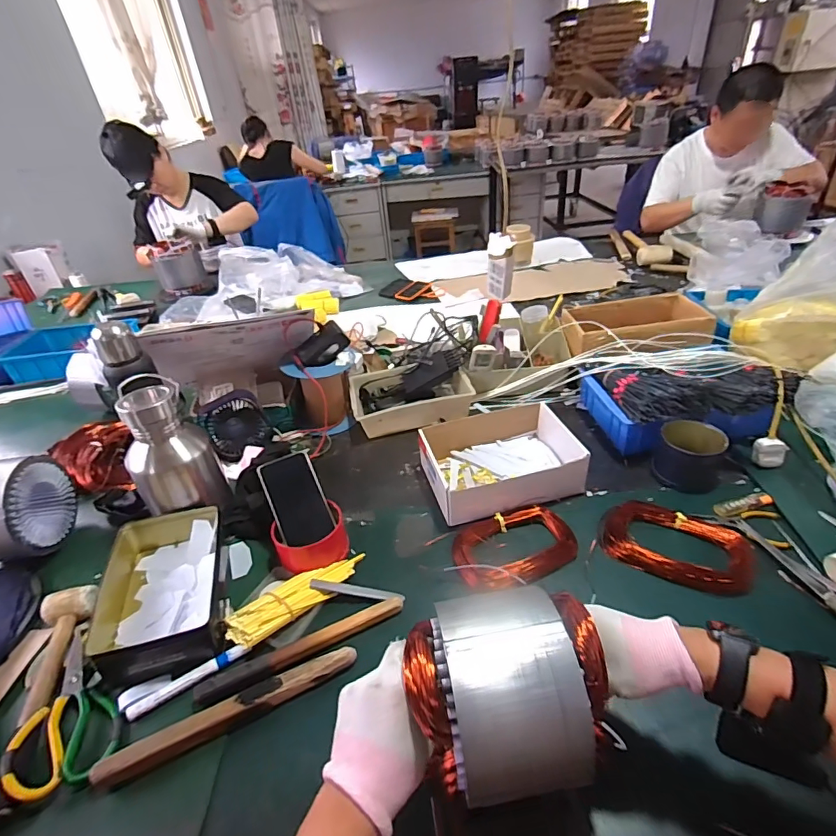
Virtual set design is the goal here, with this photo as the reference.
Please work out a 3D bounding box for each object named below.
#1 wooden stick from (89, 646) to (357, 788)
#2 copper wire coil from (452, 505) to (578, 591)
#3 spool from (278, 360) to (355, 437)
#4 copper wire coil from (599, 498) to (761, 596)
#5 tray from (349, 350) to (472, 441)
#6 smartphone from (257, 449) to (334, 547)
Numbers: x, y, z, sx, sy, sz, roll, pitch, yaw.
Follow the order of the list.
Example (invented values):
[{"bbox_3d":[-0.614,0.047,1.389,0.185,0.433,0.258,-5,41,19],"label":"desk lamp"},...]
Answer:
[{"bbox_3d":[-0.203,0.322,0.526,0.272,0.023,0.028,-19,38,-17],"label":"wooden stick"},{"bbox_3d":[0.139,0.186,0.692,0.176,0.025,0.107,-18,37,-16],"label":"copper wire coil"},{"bbox_3d":[-0.192,-0.052,0.960,0.123,0.143,0.136,15,41,27],"label":"spool"},{"bbox_3d":[0.367,0.179,0.678,0.194,0.026,0.118,11,39,22],"label":"copper wire coil"},{"bbox_3d":[-0.015,-0.054,0.977,0.246,0.086,0.172,-6,36,1],"label":"tray"},{"bbox_3d":[-0.180,0.121,0.703,0.077,0.010,0.133,-20,75,-21],"label":"smartphone"}]

